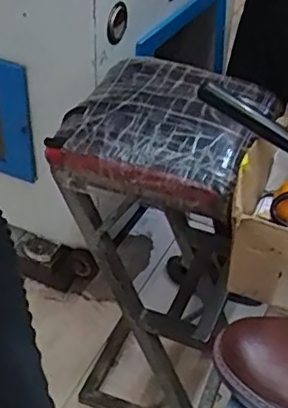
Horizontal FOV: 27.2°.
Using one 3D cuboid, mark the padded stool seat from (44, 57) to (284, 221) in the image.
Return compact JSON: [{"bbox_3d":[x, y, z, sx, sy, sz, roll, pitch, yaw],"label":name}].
[{"bbox_3d":[0.040,-0.134,0.965,0.288,0.097,0.311,14,41,20],"label":"padded stool seat"}]

